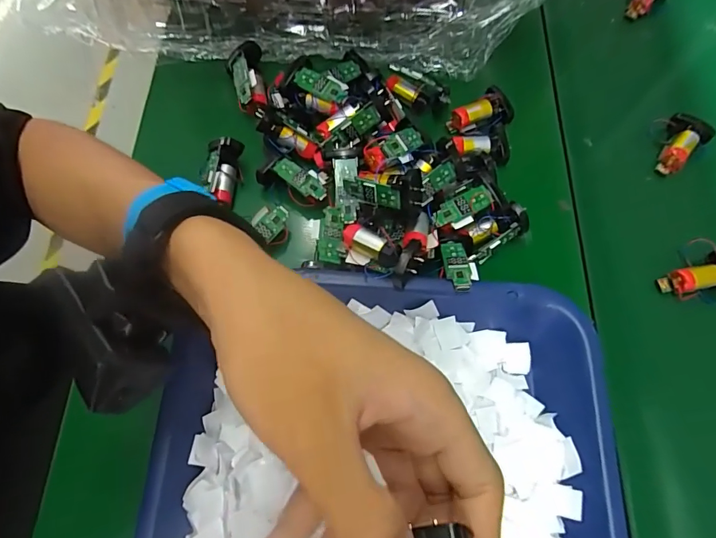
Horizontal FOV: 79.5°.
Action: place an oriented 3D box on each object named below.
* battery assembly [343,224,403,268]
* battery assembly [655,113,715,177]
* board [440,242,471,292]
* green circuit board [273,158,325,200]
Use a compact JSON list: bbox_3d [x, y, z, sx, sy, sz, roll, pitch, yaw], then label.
[{"bbox_3d":[0.010,-0.014,0.266,0.039,0.014,0.013,27,72,23],"label":"battery assembly"},{"bbox_3d":[0.256,-0.100,0.346,0.031,0.022,0.045,43,75,14],"label":"battery assembly"},{"bbox_3d":[0.063,-0.003,0.277,0.015,0.007,0.040,-1,44,0],"label":"board"},{"bbox_3d":[-0.040,-0.064,0.307,0.042,0.005,0.016,35,74,12],"label":"green circuit board"}]

